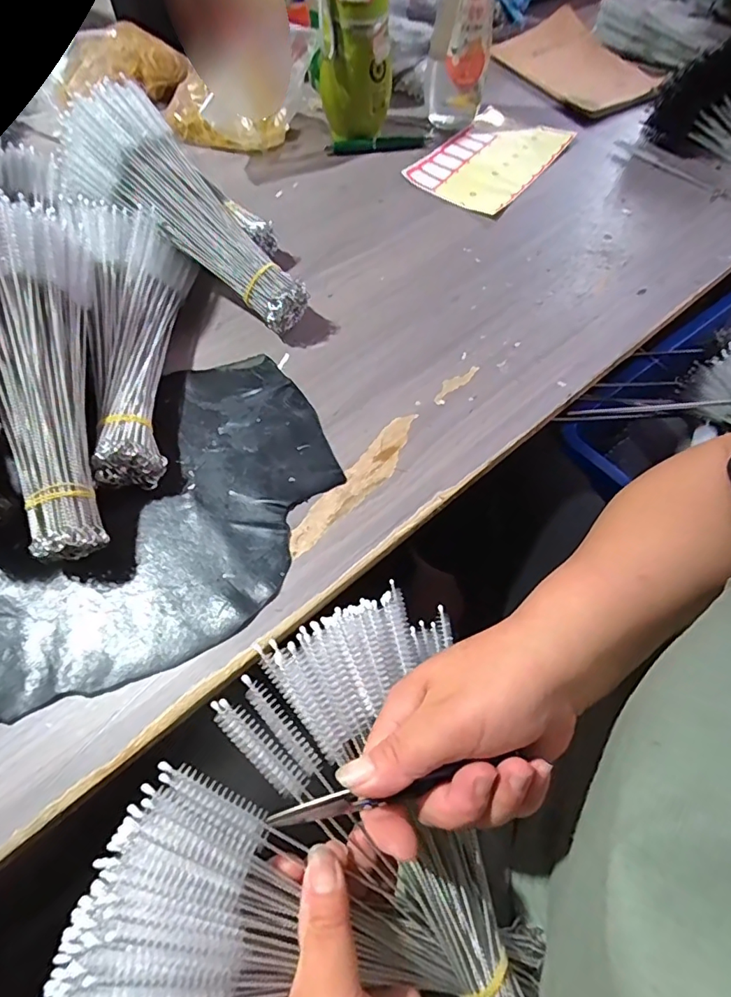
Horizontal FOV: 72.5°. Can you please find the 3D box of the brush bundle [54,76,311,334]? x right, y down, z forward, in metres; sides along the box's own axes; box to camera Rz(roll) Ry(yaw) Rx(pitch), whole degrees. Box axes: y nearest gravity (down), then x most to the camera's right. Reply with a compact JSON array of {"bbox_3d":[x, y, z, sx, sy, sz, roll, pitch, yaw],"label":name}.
[{"bbox_3d":[-0.150,-0.240,0.426,0.241,0.059,0.078,42,68,-2],"label":"brush bundle"}]

